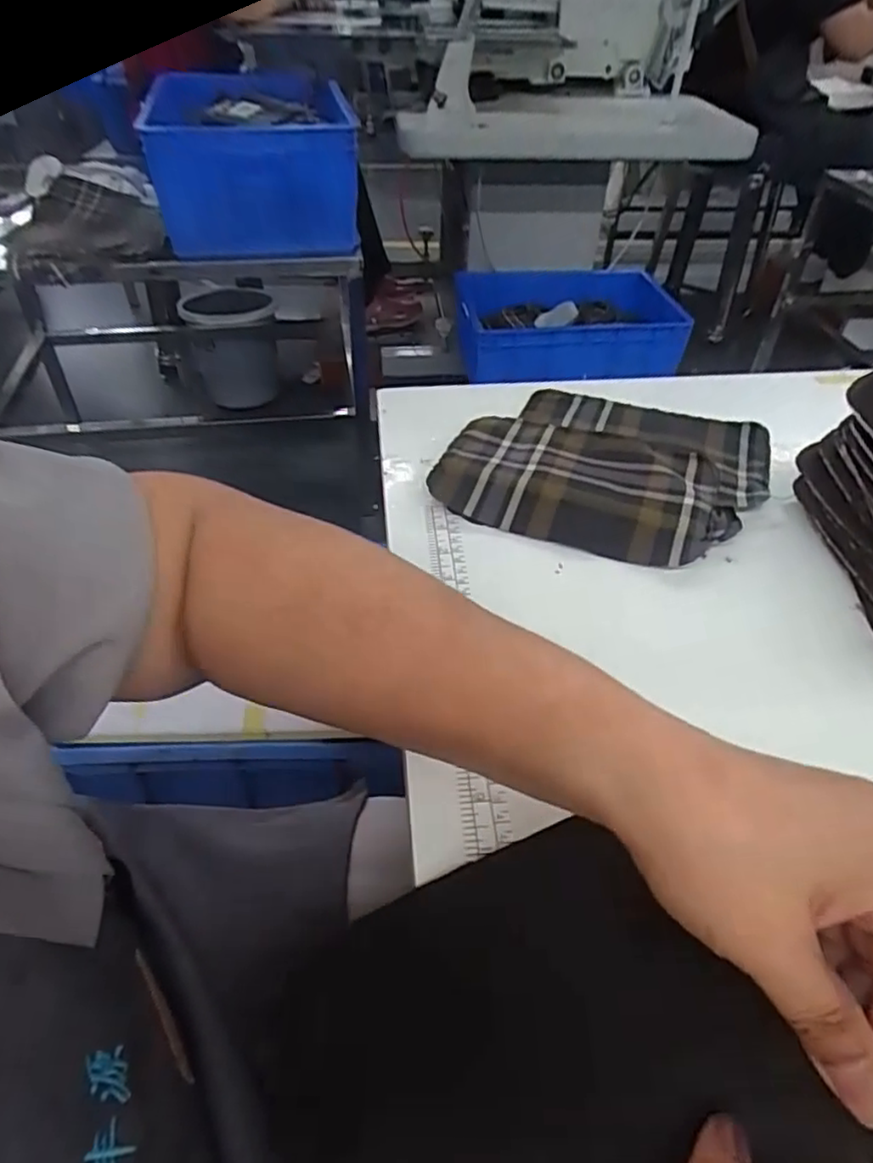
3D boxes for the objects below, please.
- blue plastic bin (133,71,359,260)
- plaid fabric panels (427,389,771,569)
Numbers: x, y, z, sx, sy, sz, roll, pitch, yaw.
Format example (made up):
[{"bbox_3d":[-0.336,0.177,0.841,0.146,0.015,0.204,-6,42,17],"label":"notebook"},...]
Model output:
[{"bbox_3d":[-0.364,-0.829,1.308,0.347,0.222,0.519,-12,46,-13],"label":"blue plastic bin"},{"bbox_3d":[0.131,-0.093,0.513,0.224,0.014,0.206,17,46,15],"label":"plaid fabric panels"}]

